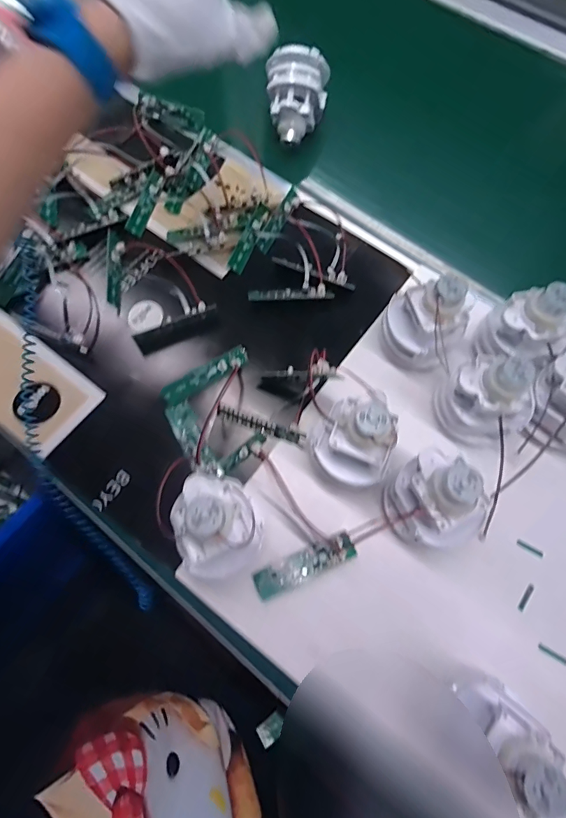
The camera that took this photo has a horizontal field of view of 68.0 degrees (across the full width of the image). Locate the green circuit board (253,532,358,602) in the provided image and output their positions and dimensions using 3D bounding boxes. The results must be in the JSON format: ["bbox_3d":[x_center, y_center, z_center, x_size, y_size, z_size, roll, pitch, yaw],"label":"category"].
[{"bbox_3d":[0.017,0.124,0.334,0.082,0.011,0.021,-23,72,-8],"label":"green circuit board"}]

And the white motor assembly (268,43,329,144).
[{"bbox_3d":[0.016,-0.341,0.459,0.063,0.062,0.063,3,70,1],"label":"white motor assembly"}]

